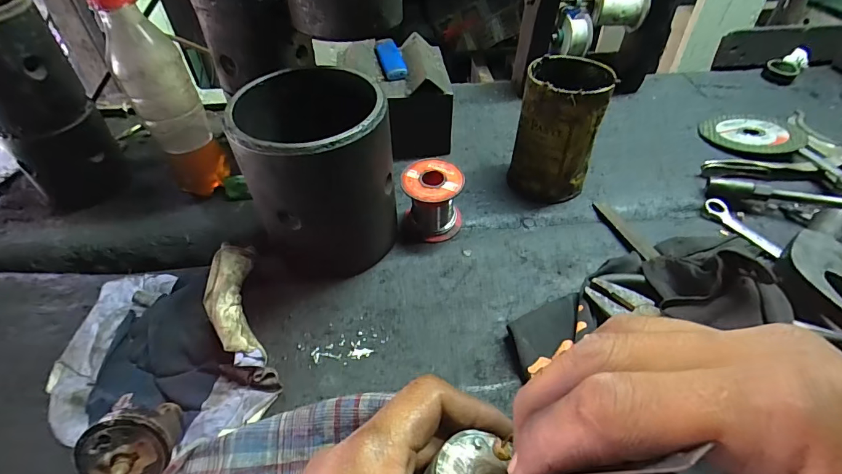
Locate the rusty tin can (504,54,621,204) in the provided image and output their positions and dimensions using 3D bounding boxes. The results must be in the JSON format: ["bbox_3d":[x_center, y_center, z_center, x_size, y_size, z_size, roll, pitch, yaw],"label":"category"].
[{"bbox_3d":[0.128,-0.097,0.390,0.071,0.117,0.069,0,46,0],"label":"rusty tin can"}]

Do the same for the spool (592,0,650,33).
[{"bbox_3d":[0.226,-0.270,0.482,0.067,0.047,0.045,-4,45,-3],"label":"spool"}]

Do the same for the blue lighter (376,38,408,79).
[{"bbox_3d":[-0.032,-0.193,0.447,0.023,0.013,0.074,-10,45,-9],"label":"blue lighter"}]

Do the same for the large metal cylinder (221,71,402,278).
[{"bbox_3d":[-0.078,-0.044,0.331,0.105,0.137,0.104,-13,47,-12],"label":"large metal cylinder"}]

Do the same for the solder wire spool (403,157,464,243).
[{"bbox_3d":[0.011,-0.031,0.368,0.051,0.057,0.049,0,46,0],"label":"solder wire spool"}]

